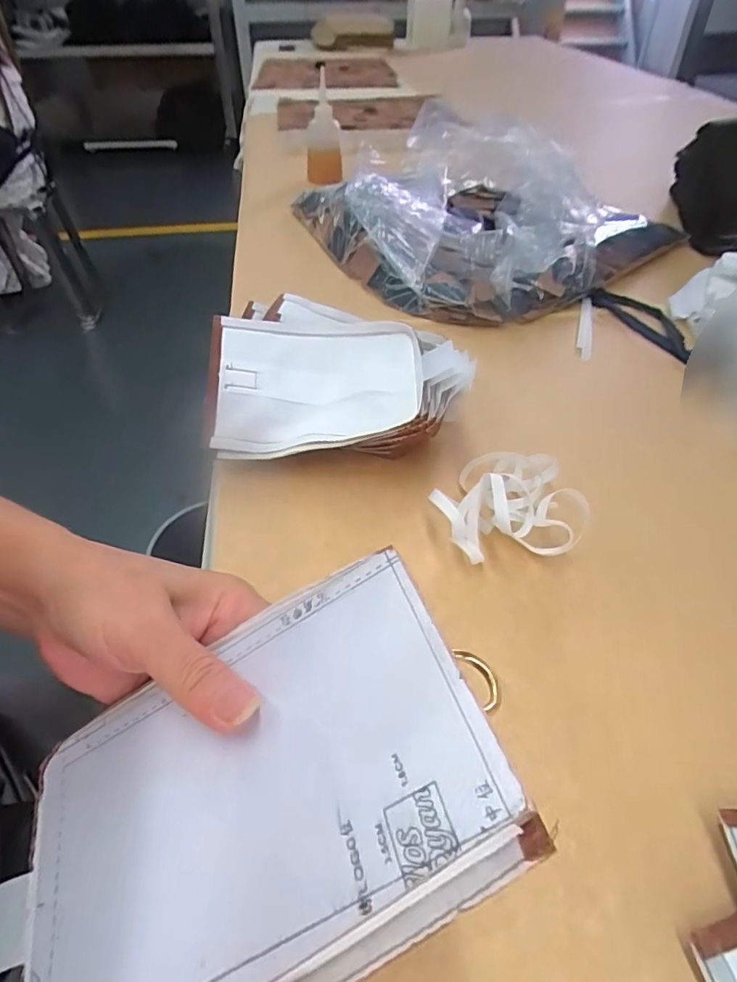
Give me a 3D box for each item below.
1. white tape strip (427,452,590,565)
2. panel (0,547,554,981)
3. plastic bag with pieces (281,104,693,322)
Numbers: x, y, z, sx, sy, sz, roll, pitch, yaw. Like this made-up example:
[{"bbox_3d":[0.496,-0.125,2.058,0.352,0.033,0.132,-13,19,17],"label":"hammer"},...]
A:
[{"bbox_3d":[0.105,0.003,0.416,0.116,0.039,0.098,-8,46,-3],"label":"white tape strip"},{"bbox_3d":[-0.053,0.116,0.192,0.202,0.012,0.119,-35,45,3],"label":"panel"},{"bbox_3d":[0.153,-0.399,0.754,0.406,0.130,0.417,-22,48,-16],"label":"plastic bag with pieces"}]

